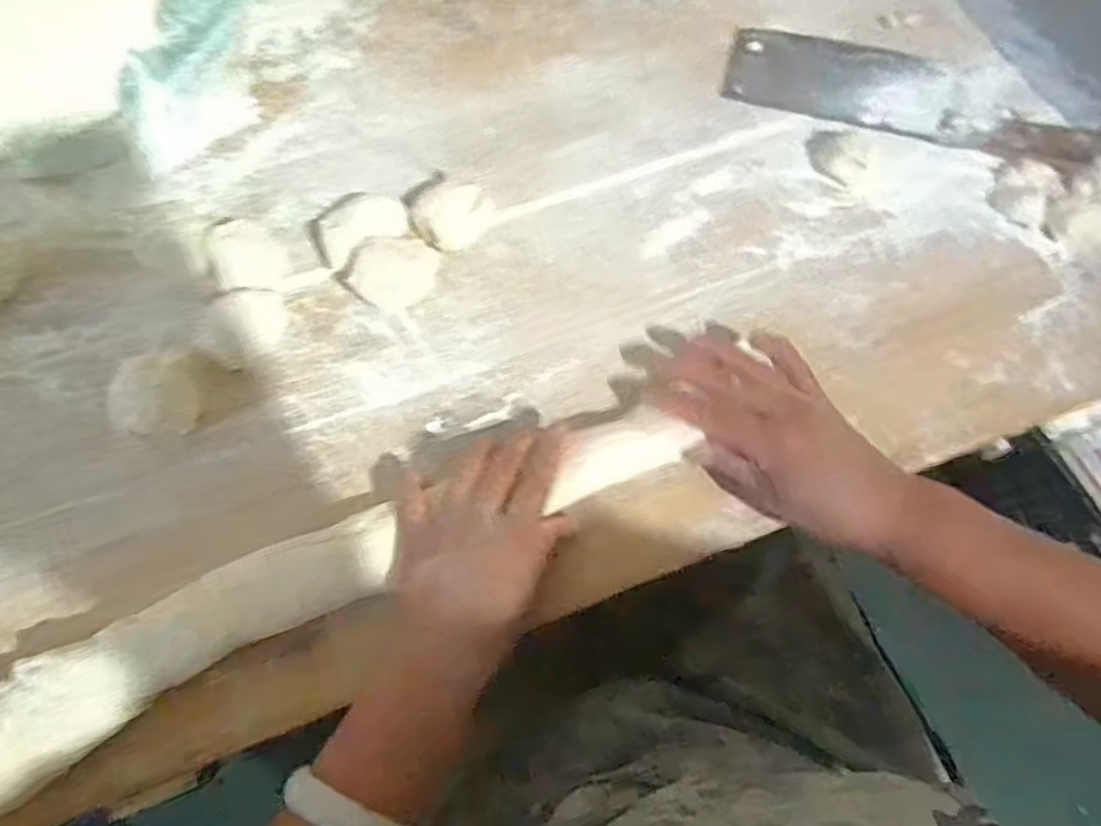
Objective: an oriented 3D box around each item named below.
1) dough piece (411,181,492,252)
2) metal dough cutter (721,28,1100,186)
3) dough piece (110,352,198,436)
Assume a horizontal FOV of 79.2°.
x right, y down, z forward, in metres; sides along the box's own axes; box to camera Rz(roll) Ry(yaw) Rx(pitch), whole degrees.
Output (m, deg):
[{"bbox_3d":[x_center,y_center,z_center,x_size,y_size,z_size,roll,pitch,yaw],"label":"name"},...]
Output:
[{"bbox_3d":[-0.071,-0.143,0.492,0.057,0.024,0.041,-13,72,-8],"label":"dough piece"},{"bbox_3d":[0.304,-0.270,0.556,0.298,0.018,0.093,15,70,2],"label":"metal dough cutter"},{"bbox_3d":[-0.262,-0.011,0.441,0.048,0.020,0.053,-6,71,-6],"label":"dough piece"}]

